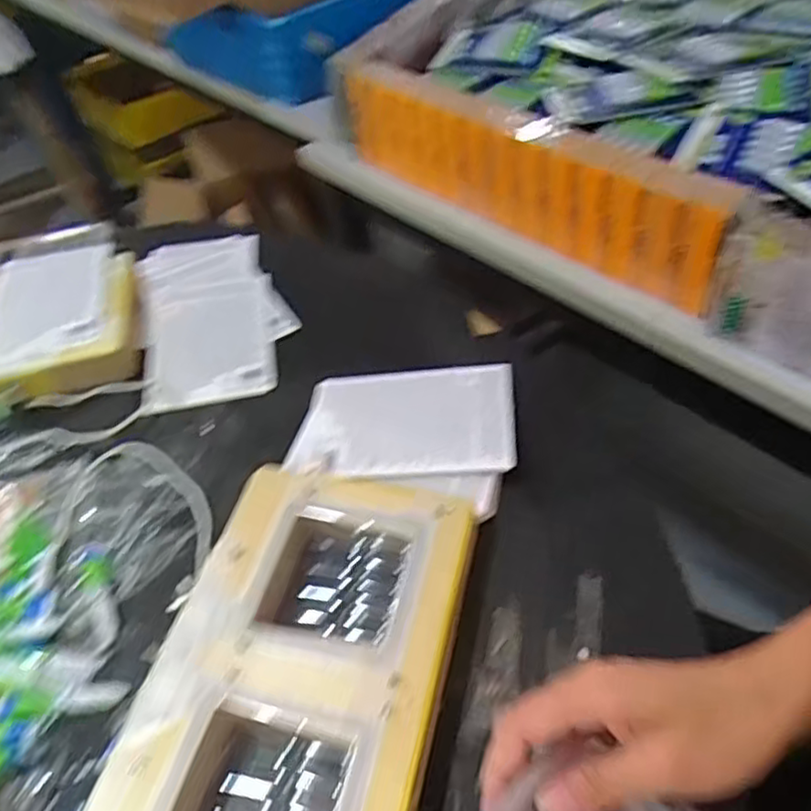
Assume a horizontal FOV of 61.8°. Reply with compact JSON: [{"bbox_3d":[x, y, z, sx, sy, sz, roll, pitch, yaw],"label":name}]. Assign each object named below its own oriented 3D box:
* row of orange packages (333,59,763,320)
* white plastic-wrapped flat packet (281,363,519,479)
[{"bbox_3d":[0.125,-0.264,0.751,0.084,0.118,0.517,-34,51,-24],"label":"row of orange packages"},{"bbox_3d":[-0.003,0.012,0.563,0.183,0.014,0.119,-2,46,11],"label":"white plastic-wrapped flat packet"}]

